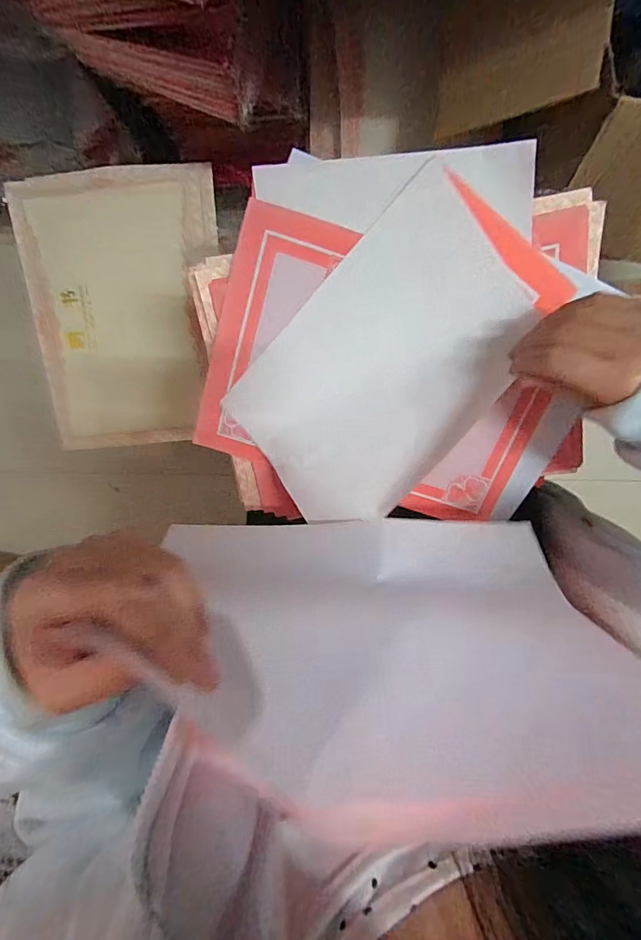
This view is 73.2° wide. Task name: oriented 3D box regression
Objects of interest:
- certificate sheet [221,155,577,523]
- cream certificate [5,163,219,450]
[{"bbox_3d":[0.055,-0.083,0.341,0.158,0.030,0.252,44,98,-5],"label":"certificate sheet"},{"bbox_3d":[-0.263,-0.211,0.587,0.251,0.029,0.349,-3,104,-3],"label":"cream certificate"}]

